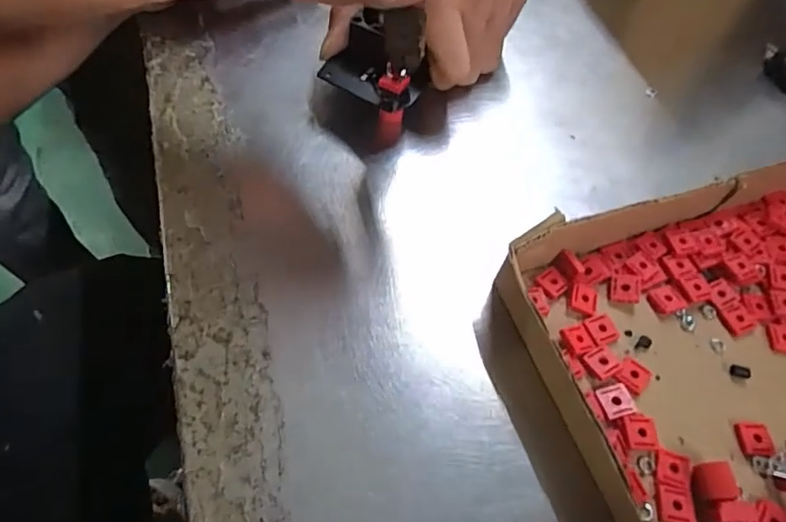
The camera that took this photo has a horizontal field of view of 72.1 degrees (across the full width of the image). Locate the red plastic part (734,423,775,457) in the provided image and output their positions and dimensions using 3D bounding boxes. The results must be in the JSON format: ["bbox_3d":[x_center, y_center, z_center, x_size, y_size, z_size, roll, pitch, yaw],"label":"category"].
[{"bbox_3d":[0.152,0.075,0.227,0.013,0.004,0.013,4,59,-2],"label":"red plastic part"}]

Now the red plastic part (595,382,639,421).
[{"bbox_3d":[0.095,0.059,0.229,0.015,0.004,0.014,-12,61,-12],"label":"red plastic part"}]

